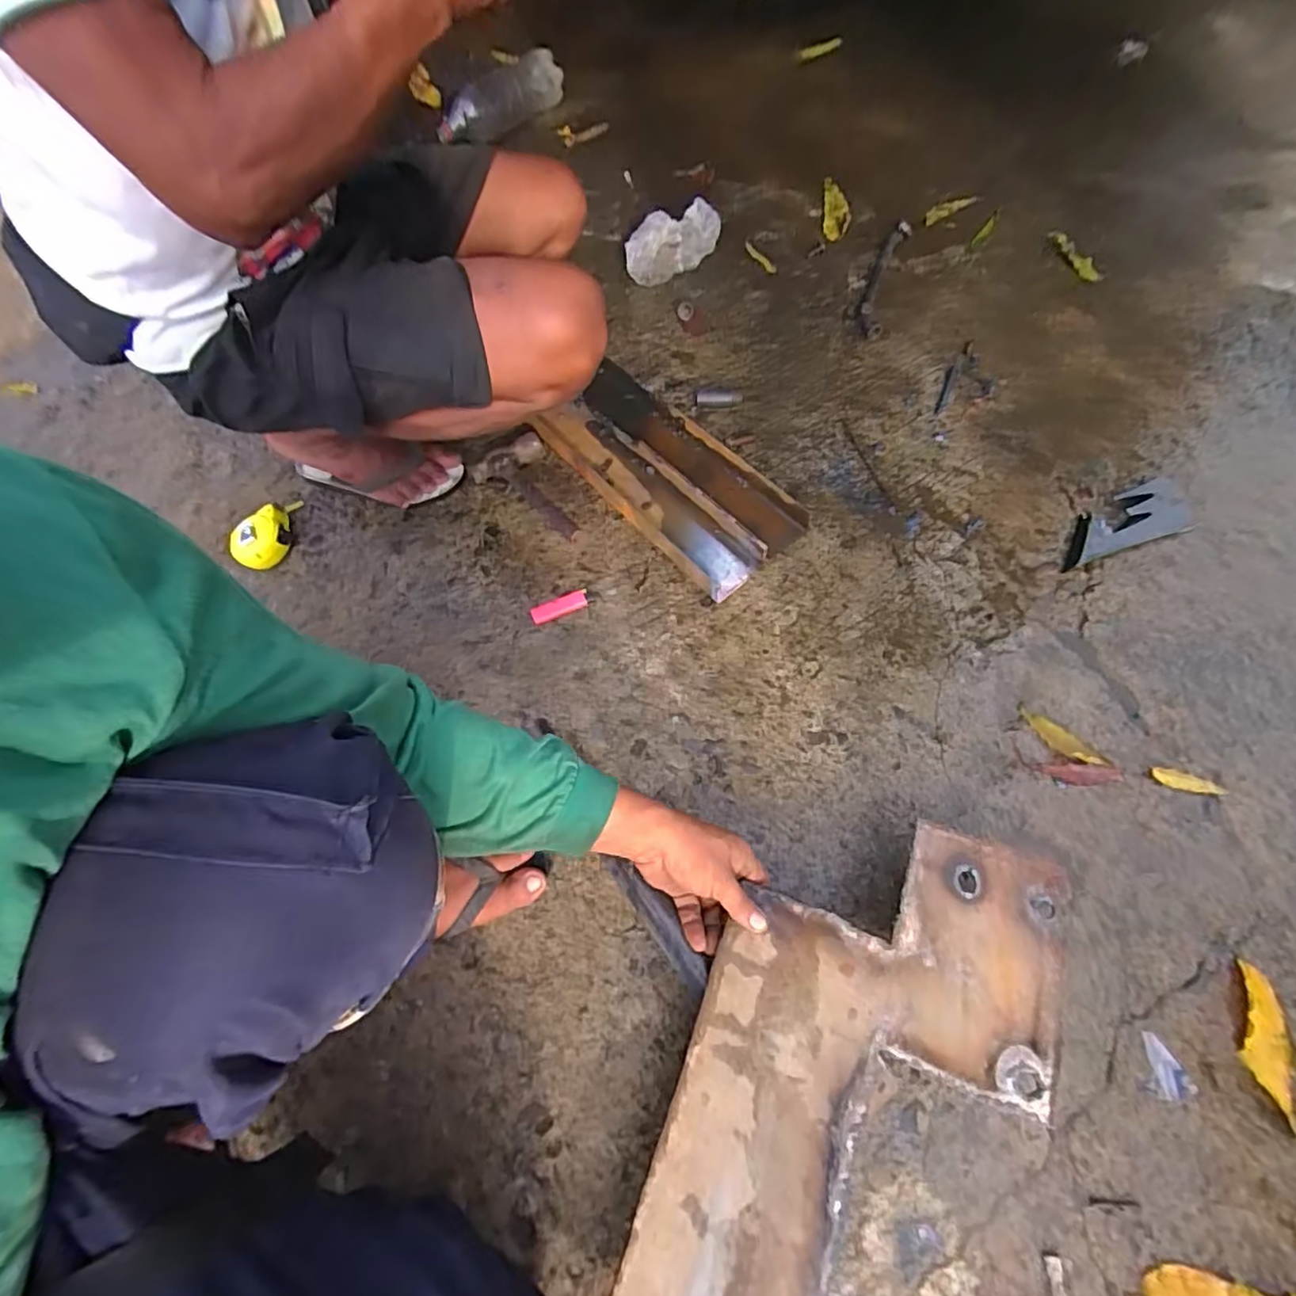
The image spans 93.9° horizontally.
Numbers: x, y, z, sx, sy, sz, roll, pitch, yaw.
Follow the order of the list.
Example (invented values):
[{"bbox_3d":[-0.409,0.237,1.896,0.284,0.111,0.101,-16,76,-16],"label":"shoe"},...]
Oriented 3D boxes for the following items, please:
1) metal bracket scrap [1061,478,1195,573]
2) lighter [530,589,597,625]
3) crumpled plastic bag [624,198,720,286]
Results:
[{"bbox_3d":[0.571,-0.151,0.730,0.184,0.014,0.072,-19,63,-9],"label":"metal bracket scrap"},{"bbox_3d":[-0.102,-0.051,0.727,0.079,0.013,0.025,-17,63,-7],"label":"lighter"},{"bbox_3d":[0.045,-0.667,0.979,0.178,0.055,0.082,-39,68,-16],"label":"crumpled plastic bag"}]

